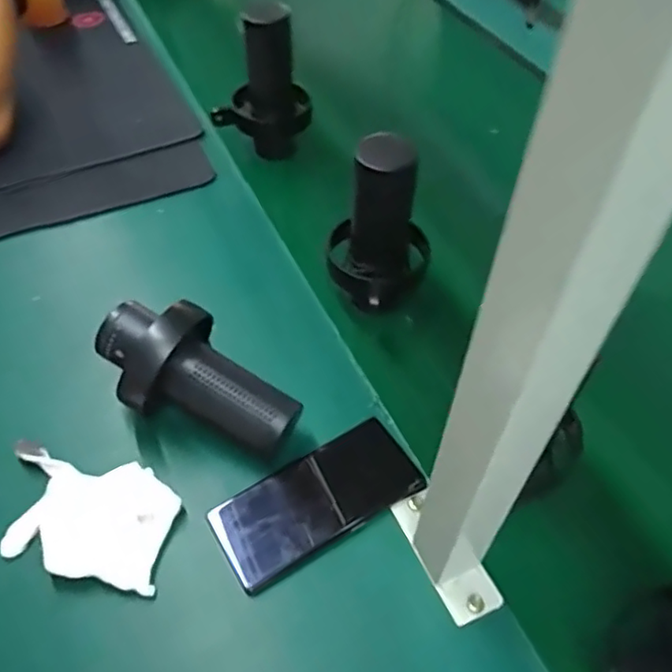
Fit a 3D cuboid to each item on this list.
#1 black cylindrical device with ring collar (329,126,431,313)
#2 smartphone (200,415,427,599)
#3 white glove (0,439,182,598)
[{"bbox_3d":[0.038,-0.091,0.559,0.093,0.174,0.098,1,51,-1],"label":"black cylindrical device with ring collar"},{"bbox_3d":[-0.015,0.129,0.494,0.160,0.007,0.075,-26,56,-19],"label":"smartphone"},{"bbox_3d":[-0.198,0.137,0.480,0.140,0.016,0.093,10,51,7],"label":"white glove"}]

